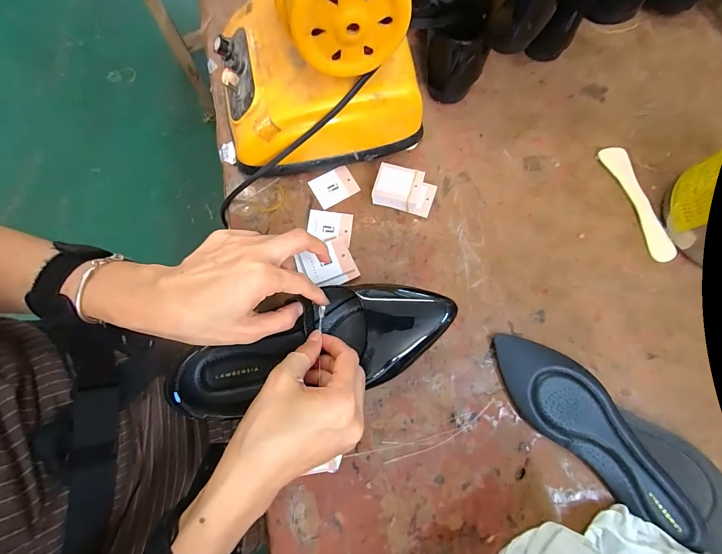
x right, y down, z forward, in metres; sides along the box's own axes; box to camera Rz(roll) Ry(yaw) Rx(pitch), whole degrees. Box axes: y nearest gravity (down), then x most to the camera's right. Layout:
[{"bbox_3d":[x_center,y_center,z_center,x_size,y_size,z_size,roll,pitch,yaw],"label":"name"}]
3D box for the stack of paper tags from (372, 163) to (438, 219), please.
[{"bbox_3d":[0.049,-0.096,0.364,0.067,0.030,0.042,15,77,3],"label":"stack of paper tags"}]

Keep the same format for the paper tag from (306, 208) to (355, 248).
[{"bbox_3d":[-0.035,-0.057,0.369,0.049,0.005,0.034,8,77,2],"label":"paper tag"}]

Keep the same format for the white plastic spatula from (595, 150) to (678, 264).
[{"bbox_3d":[0.320,-0.086,0.377,0.032,0.005,0.141,-19,78,-4],"label":"white plastic spatula"}]

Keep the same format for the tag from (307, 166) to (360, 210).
[{"bbox_3d":[-0.031,-0.104,0.380,0.049,0.004,0.036,-28,85,-5],"label":"tag"}]

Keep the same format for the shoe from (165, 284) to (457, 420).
[{"bbox_3d":[-0.042,0.065,0.303,0.253,0.055,0.088,-15,77,-7],"label":"shoe"}]

